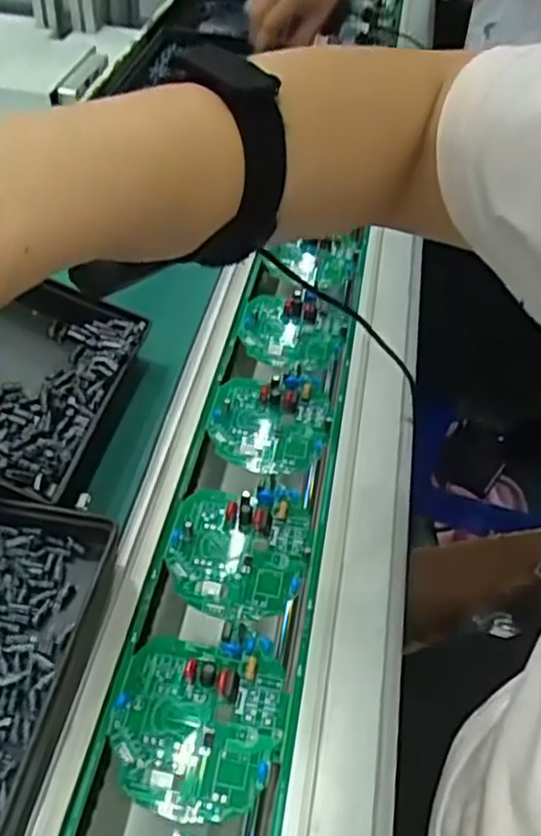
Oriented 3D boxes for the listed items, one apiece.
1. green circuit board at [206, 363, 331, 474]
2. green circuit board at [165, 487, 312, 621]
[{"bbox_3d":[-0.001,0.000,0.508,0.081,0.014,0.085,8,47,3],"label":"green circuit board"},{"bbox_3d":[-0.020,0.077,0.433,0.083,0.016,0.087,6,47,1],"label":"green circuit board"}]

